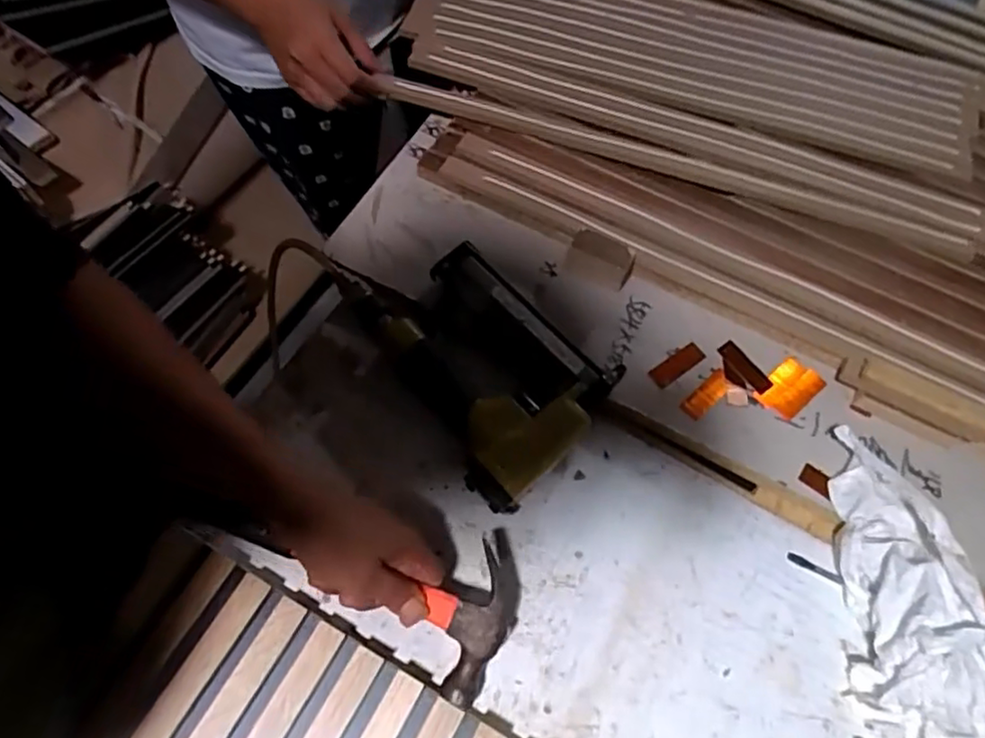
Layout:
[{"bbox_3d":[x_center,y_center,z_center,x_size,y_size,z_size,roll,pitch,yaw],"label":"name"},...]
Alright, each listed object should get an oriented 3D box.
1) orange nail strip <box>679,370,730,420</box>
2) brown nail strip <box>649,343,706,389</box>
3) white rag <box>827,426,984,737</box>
[{"bbox_3d":[0.179,0.020,0.530,0.052,0.004,0.018,-39,73,-19],"label":"orange nail strip"},{"bbox_3d":[0.157,-0.004,0.540,0.052,0.004,0.019,-32,71,-16],"label":"brown nail strip"},{"bbox_3d":[0.297,0.150,0.449,0.089,0.060,0.217,1,65,-3],"label":"white rag"}]

